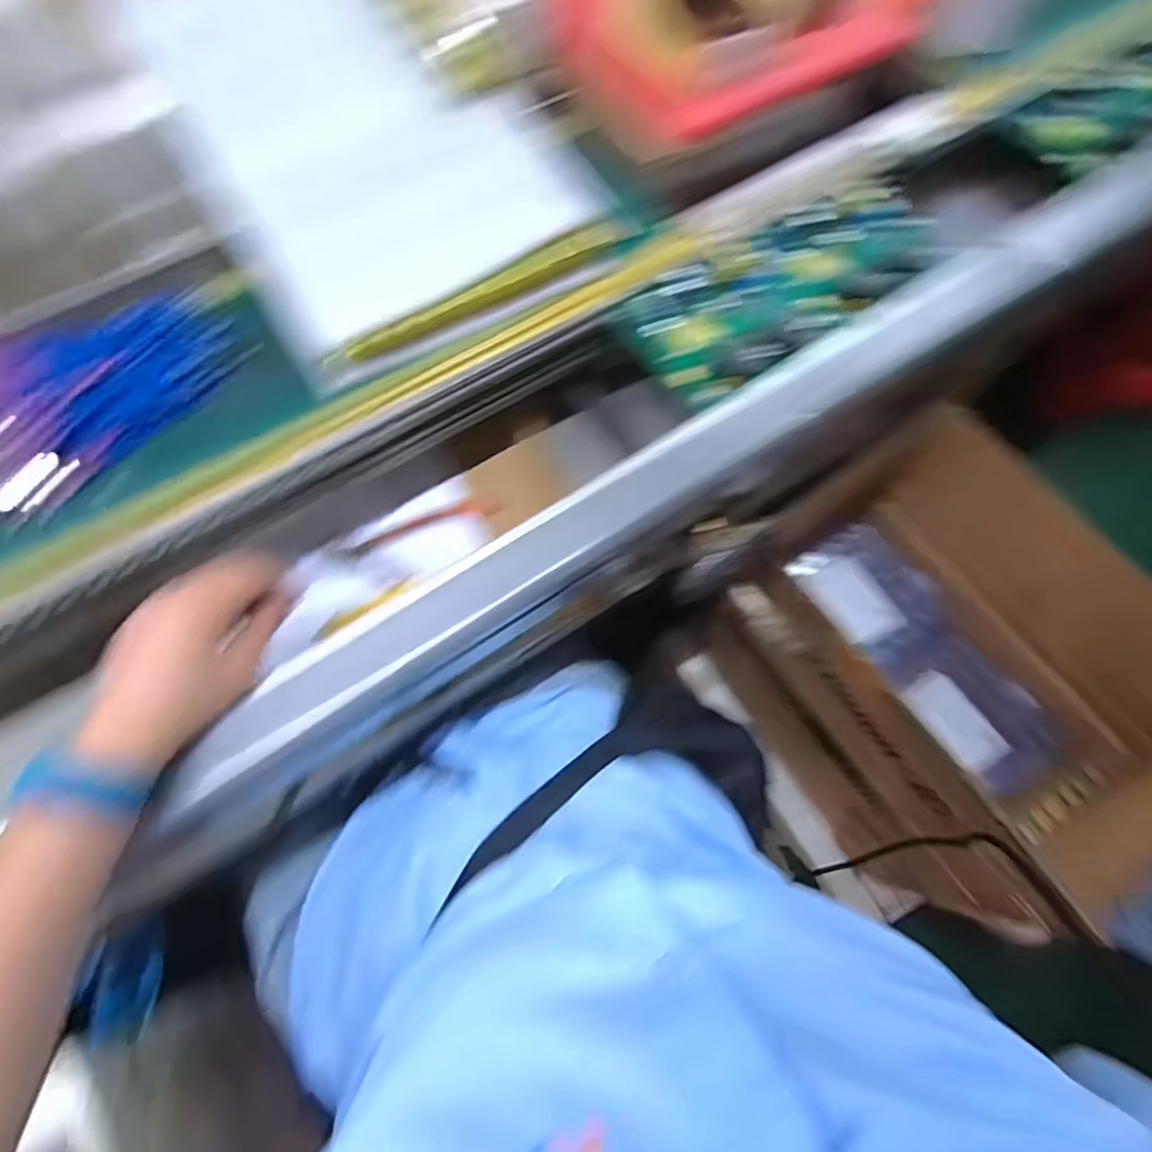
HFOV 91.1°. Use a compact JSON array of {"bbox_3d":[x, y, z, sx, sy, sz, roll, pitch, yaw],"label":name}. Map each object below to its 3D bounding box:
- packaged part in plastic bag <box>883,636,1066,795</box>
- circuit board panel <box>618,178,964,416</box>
[{"bbox_3d":[0.463,0.156,0.662,0.127,0.047,0.191,-33,71,-12],"label":"packaged part in plastic bag"},{"bbox_3d":[0.171,-0.233,0.440,0.273,0.014,0.110,-31,71,-12],"label":"circuit board panel"}]

